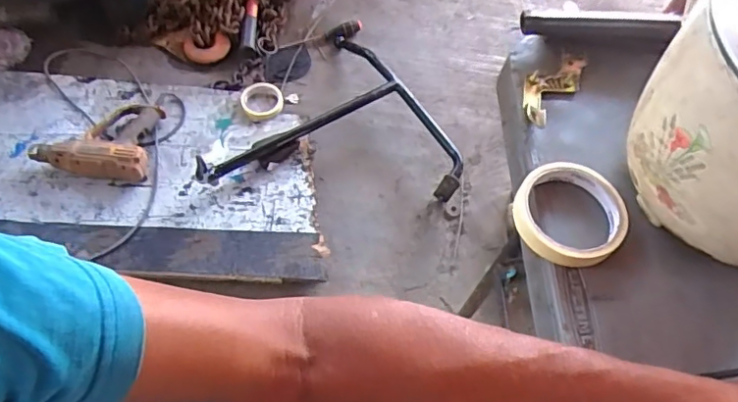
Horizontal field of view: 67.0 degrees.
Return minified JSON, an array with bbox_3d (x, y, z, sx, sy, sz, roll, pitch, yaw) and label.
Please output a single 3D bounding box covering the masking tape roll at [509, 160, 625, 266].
[{"bbox_3d":[0.170,0.008,0.462,0.096,0.030,0.086,-39,70,-22],"label":"masking tape roll"}]

